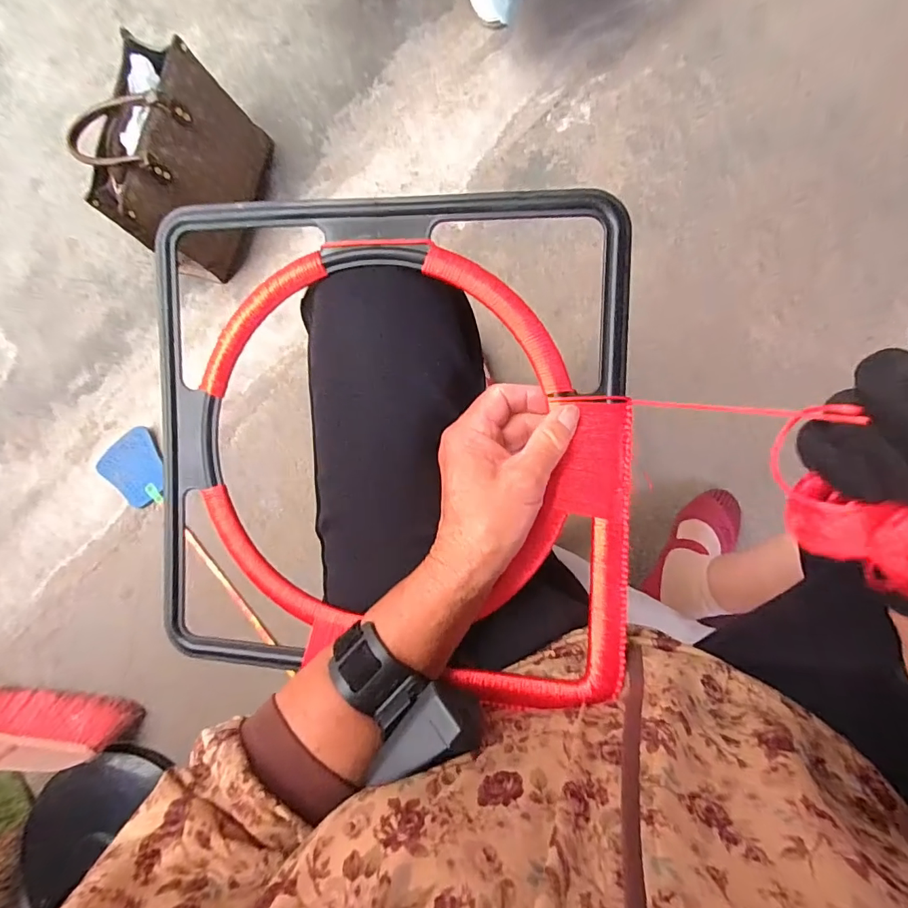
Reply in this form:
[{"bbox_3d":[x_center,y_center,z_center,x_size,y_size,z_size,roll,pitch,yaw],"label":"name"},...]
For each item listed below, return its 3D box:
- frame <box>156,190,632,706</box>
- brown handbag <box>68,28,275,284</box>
[{"bbox_3d":[-0.054,0.000,0.317,0.332,0.031,0.338,-1,91,10],"label":"frame"},{"bbox_3d":[-0.497,-0.513,0.841,0.159,0.241,0.301,20,90,11],"label":"brown handbag"}]

